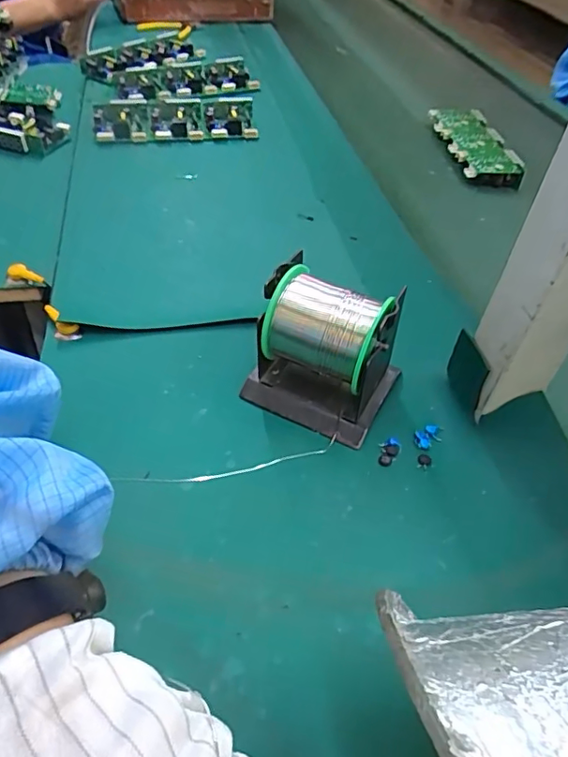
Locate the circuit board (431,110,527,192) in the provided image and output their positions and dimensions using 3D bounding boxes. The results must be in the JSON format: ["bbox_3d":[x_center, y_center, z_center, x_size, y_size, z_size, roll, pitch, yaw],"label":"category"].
[{"bbox_3d":[0.238,-0.290,0.663,0.061,0.023,0.201,-25,50,11],"label":"circuit board"}]

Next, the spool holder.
[{"bbox_3d":[0.027,-0.018,0.357,0.092,0.081,0.071,23,50,16],"label":"spool holder"}]

